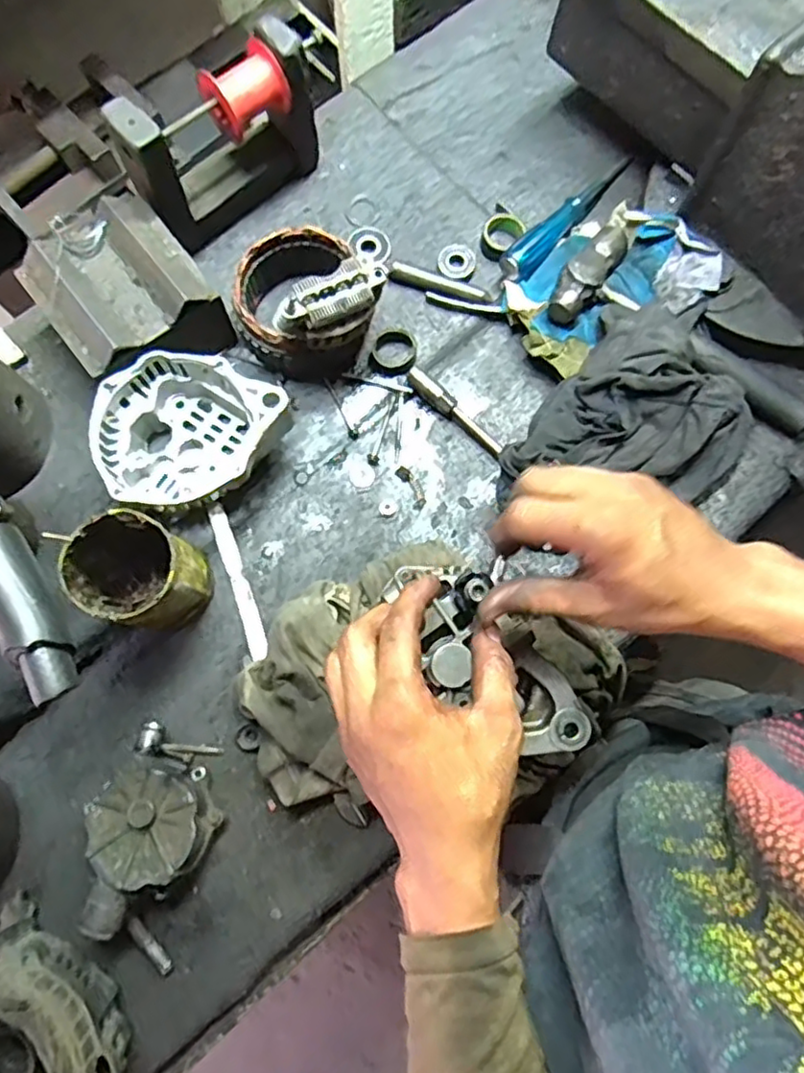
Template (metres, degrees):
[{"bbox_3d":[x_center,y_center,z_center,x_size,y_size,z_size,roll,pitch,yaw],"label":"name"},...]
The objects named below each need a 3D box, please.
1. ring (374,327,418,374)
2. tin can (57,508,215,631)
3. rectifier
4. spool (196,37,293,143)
[{"bbox_3d":[-0.005,-0.165,0.577,0.039,0.014,0.042,0,76,0],"label":"ring"},{"bbox_3d":[-0.190,0.031,0.487,0.073,0.123,0.072,0,76,0],"label":"tin can"},{"bbox_3d":[-0.053,-0.183,0.489,0.091,0.021,0.034,-35,79,-8],"label":"rectifier"},{"bbox_3d":[-0.127,-0.357,0.526,0.043,0.049,0.063,41,80,9],"label":"spool"}]

